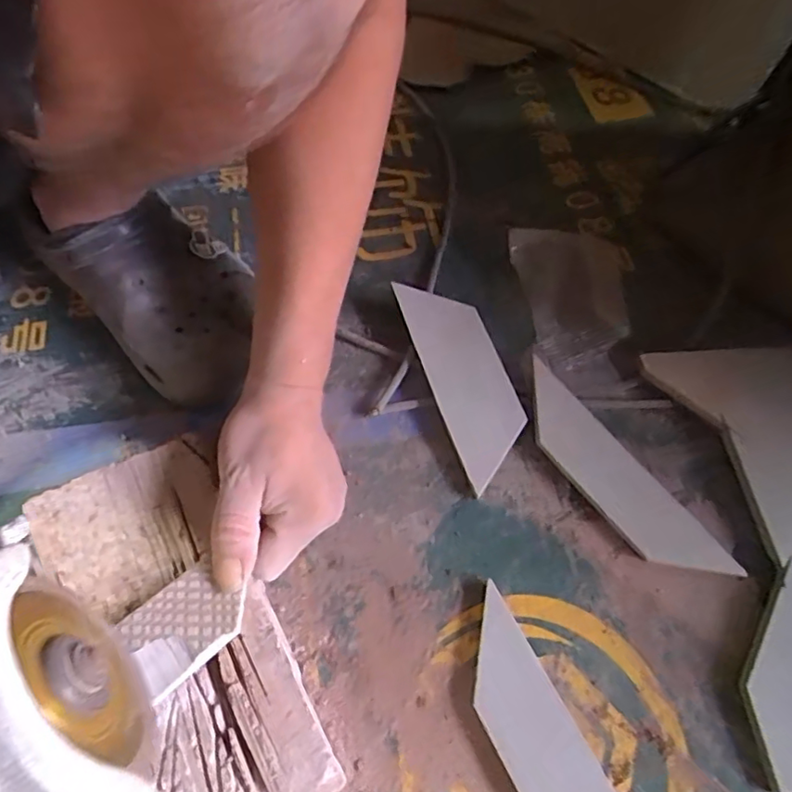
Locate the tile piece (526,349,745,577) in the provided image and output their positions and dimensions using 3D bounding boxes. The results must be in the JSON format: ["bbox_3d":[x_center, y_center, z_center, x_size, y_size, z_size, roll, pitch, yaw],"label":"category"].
[{"bbox_3d":[0.147,0.052,0.401,0.048,0.010,0.182,-33,65,-19],"label":"tile piece"}]

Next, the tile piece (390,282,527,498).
[{"bbox_3d":[0.051,-0.018,0.431,0.057,0.011,0.164,-14,64,-16],"label":"tile piece"}]

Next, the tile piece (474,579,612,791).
[{"bbox_3d":[0.085,0.202,0.319,0.043,0.014,0.182,-23,62,-15],"label":"tile piece"}]

